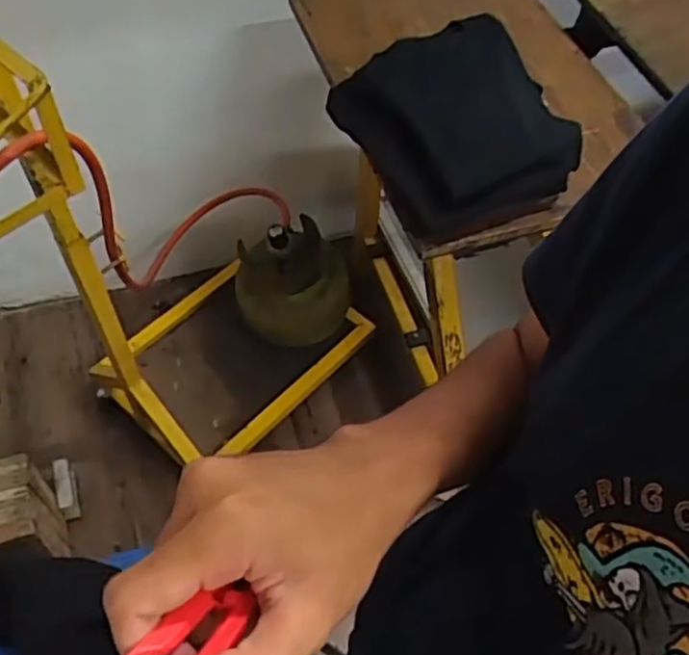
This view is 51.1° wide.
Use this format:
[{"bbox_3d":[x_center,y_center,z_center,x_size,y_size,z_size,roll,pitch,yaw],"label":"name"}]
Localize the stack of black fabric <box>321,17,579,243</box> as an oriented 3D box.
[{"bbox_3d":[0.152,-0.272,0.952,0.283,0.085,0.280,-21,58,-15],"label":"stack of black fabric"}]

